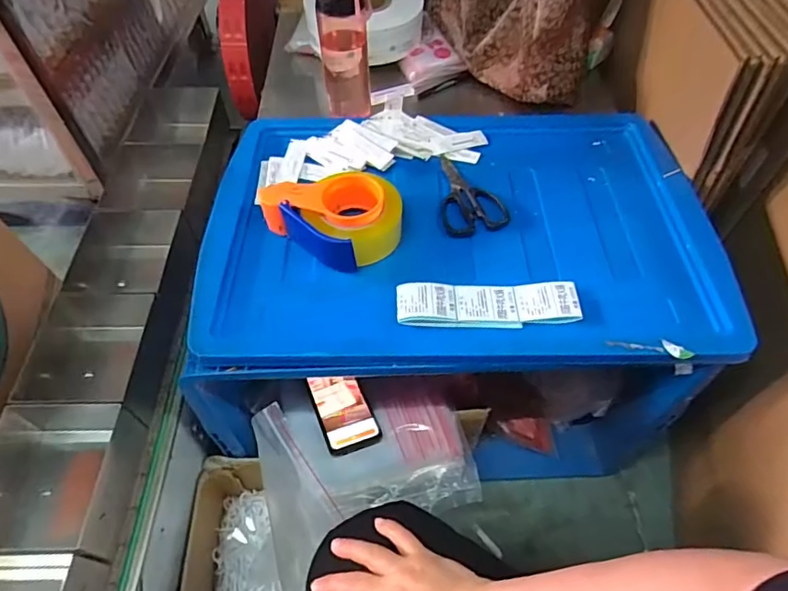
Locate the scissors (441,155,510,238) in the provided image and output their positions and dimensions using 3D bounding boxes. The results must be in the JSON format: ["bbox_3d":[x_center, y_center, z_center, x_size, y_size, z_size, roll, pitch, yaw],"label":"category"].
[{"bbox_3d":[0.092,-0.145,0.712,0.084,0.017,0.162,-16,56,-10],"label":"scissors"}]

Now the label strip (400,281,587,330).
[{"bbox_3d":[0.109,0.009,0.592,0.205,0.010,0.060,2,54,-1],"label":"label strip"}]

